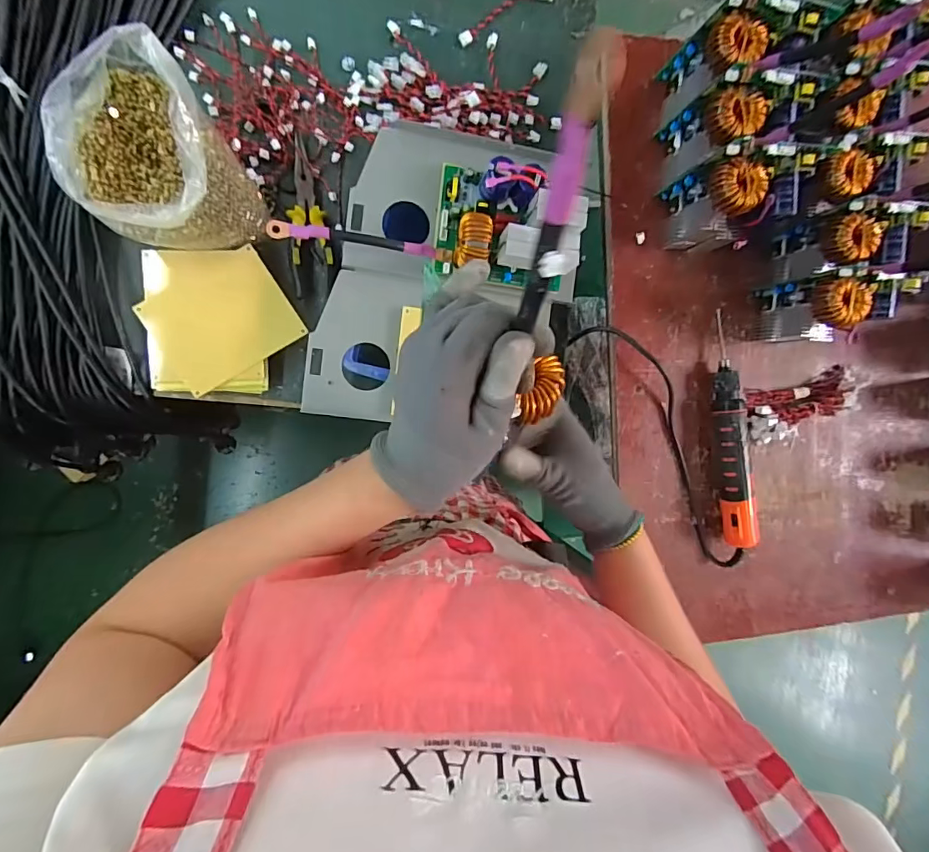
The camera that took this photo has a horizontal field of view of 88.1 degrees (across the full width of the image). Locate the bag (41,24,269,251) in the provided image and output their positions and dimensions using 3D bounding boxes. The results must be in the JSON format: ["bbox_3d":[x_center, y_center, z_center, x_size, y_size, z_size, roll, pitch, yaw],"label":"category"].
[{"bbox_3d":[-0.321,-0.278,0.506,0.154,0.137,0.165,-21,94,-7],"label":"bag"}]

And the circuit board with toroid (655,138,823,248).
[{"bbox_3d":[0.315,-0.268,0.556,0.111,0.136,0.078,-10,94,-10],"label":"circuit board with toroid"}]

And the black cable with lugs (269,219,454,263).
[{"bbox_3d":[-0.106,-0.198,0.512,0.189,0.034,0.020,2,91,-11],"label":"black cable with lugs"}]

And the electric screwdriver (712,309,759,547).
[{"bbox_3d":[0.347,0.009,0.628,0.034,0.043,0.292,-7,92,-8],"label":"electric screwdriver"}]

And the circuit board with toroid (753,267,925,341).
[{"bbox_3d":[0.449,-0.149,0.589,0.105,0.145,0.080,0,91,-8],"label":"circuit board with toroid"}]

